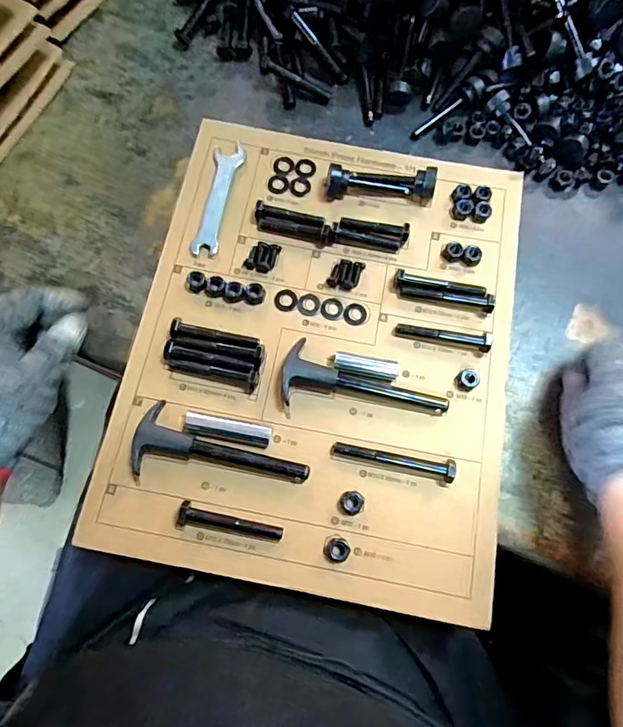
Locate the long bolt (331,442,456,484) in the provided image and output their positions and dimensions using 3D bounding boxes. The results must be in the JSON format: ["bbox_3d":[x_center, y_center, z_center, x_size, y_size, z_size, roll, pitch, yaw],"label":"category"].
[{"bbox_3d":[0.063,0.072,0.361,0.094,0.011,0.015,13,75,3],"label":"long bolt"}]

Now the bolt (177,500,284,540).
[{"bbox_3d":[-0.058,0.115,0.341,0.074,0.017,0.016,11,75,2],"label":"bolt"}]

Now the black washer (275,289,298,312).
[{"bbox_3d":[-0.021,-0.053,0.399,0.019,0.004,0.020,6,75,1],"label":"black washer"}]

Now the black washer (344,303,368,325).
[{"bbox_3d":[0.037,-0.042,0.399,0.020,0.004,0.018,-32,78,-9],"label":"black washer"}]

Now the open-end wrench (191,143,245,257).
[{"bbox_3d":[-0.082,-0.146,0.423,0.025,0.004,0.111,9,75,2],"label":"open-end wrench"}]

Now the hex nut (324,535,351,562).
[{"bbox_3d":[0.019,0.134,0.344,0.018,0.008,0.016,16,75,4],"label":"hex nut"}]

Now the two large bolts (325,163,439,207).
[{"bbox_3d":[0.062,-0.162,0.423,0.095,0.024,0.029,2,75,0],"label":"two large bolts"}]

